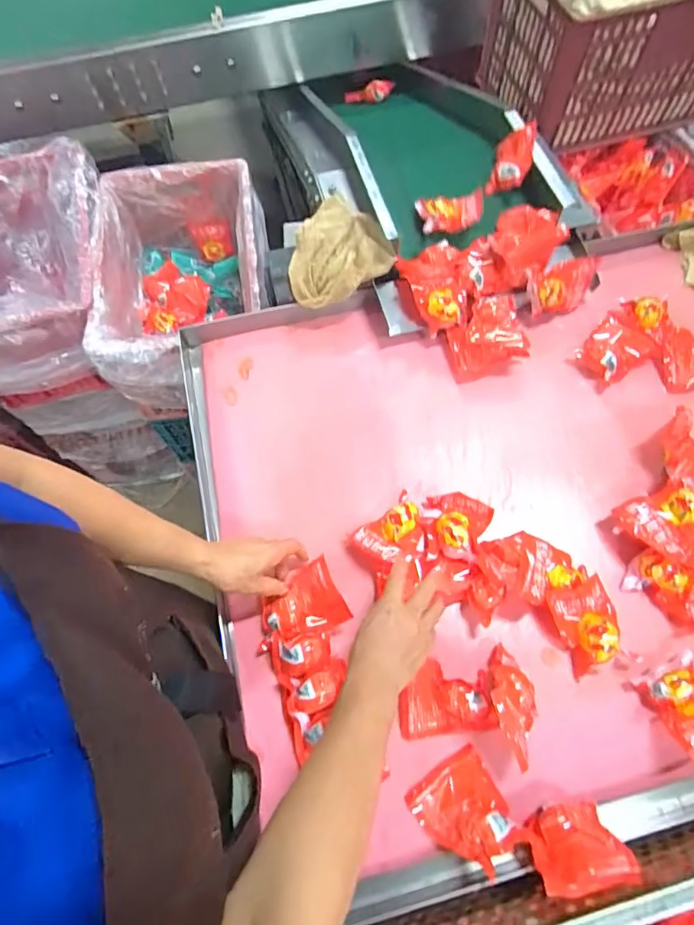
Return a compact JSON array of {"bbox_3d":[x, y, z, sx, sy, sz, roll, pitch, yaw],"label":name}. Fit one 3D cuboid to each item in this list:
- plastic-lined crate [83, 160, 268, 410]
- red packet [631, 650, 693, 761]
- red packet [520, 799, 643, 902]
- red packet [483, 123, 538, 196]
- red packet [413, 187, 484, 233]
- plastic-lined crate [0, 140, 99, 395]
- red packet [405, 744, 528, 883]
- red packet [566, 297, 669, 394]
[{"bbox_3d":[-0.318,-0.355,1.039,0.319,0.222,0.488,-6,65,-2],"label":"plastic-lined crate"},{"bbox_3d":[0.402,0.281,0.578,0.092,0.048,0.097,-20,66,-8],"label":"red packet"},{"bbox_3d":[0.234,0.392,0.510,0.093,0.097,0.021,-8,96,-3],"label":"red packet"},{"bbox_3d":[0.280,-0.517,0.836,0.060,0.064,0.096,15,71,7],"label":"red packet"},{"bbox_3d":[0.167,-0.412,0.812,0.100,0.038,0.068,2,65,2],"label":"red packet"},{"bbox_3d":[-0.653,-0.398,1.042,0.334,0.222,0.495,-10,65,-4],"label":"plastic-lined crate"},{"bbox_3d":[0.130,0.389,0.548,0.097,0.040,0.099,-29,68,-12],"label":"red packet"},{"bbox_3d":[0.445,-0.196,0.792,0.093,0.042,0.193,41,72,18],"label":"red packet"}]

